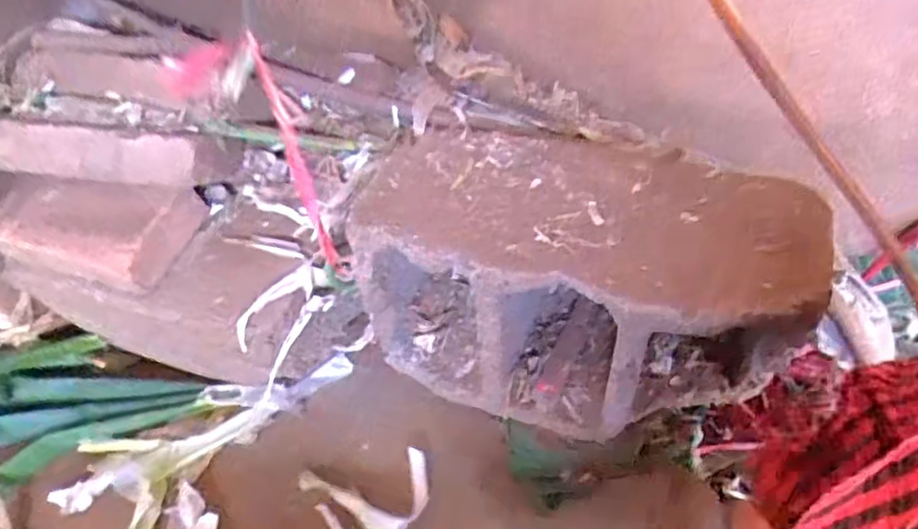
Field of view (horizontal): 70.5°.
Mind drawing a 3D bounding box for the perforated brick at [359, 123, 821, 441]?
[{"bbox_3d":[0.087,0.029,0.623,0.368,0.235,0.183,15,50,15],"label":"perforated brick"}]

